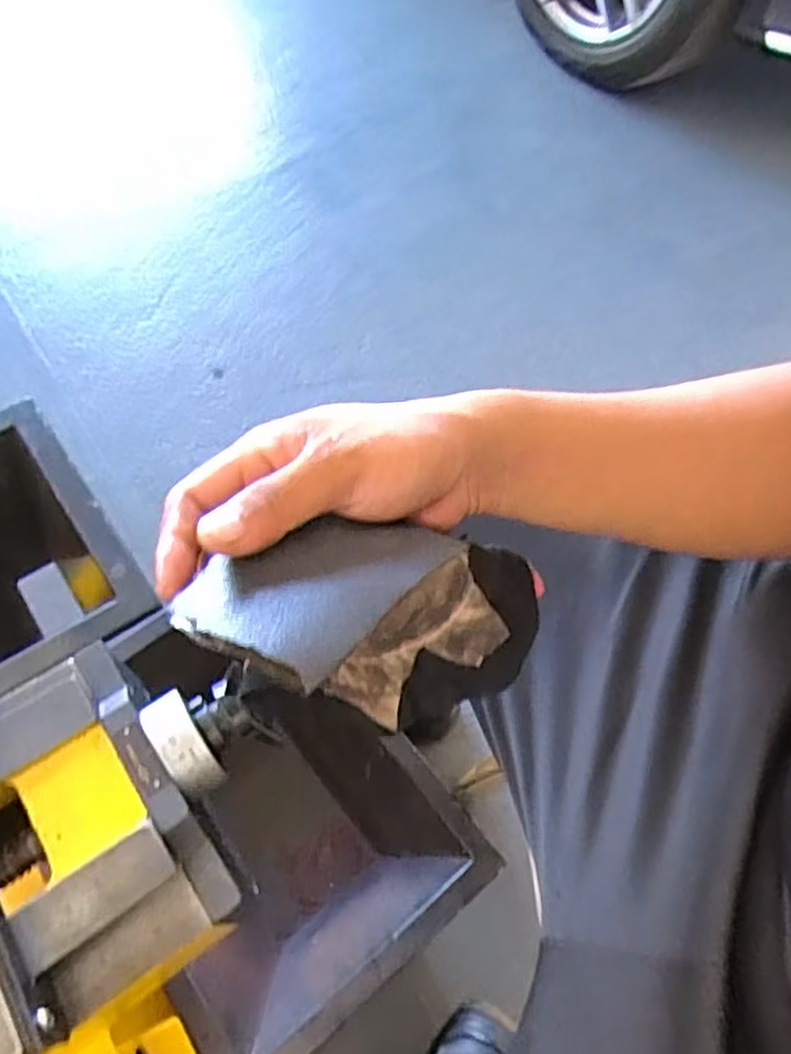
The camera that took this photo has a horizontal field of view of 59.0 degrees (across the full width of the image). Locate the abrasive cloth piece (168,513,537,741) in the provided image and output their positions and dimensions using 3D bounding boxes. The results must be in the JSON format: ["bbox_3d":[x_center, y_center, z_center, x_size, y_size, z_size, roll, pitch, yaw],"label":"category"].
[{"bbox_3d":[-0.005,0.042,0.305,0.078,0.157,0.071,-33,56,26],"label":"abrasive cloth piece"}]

